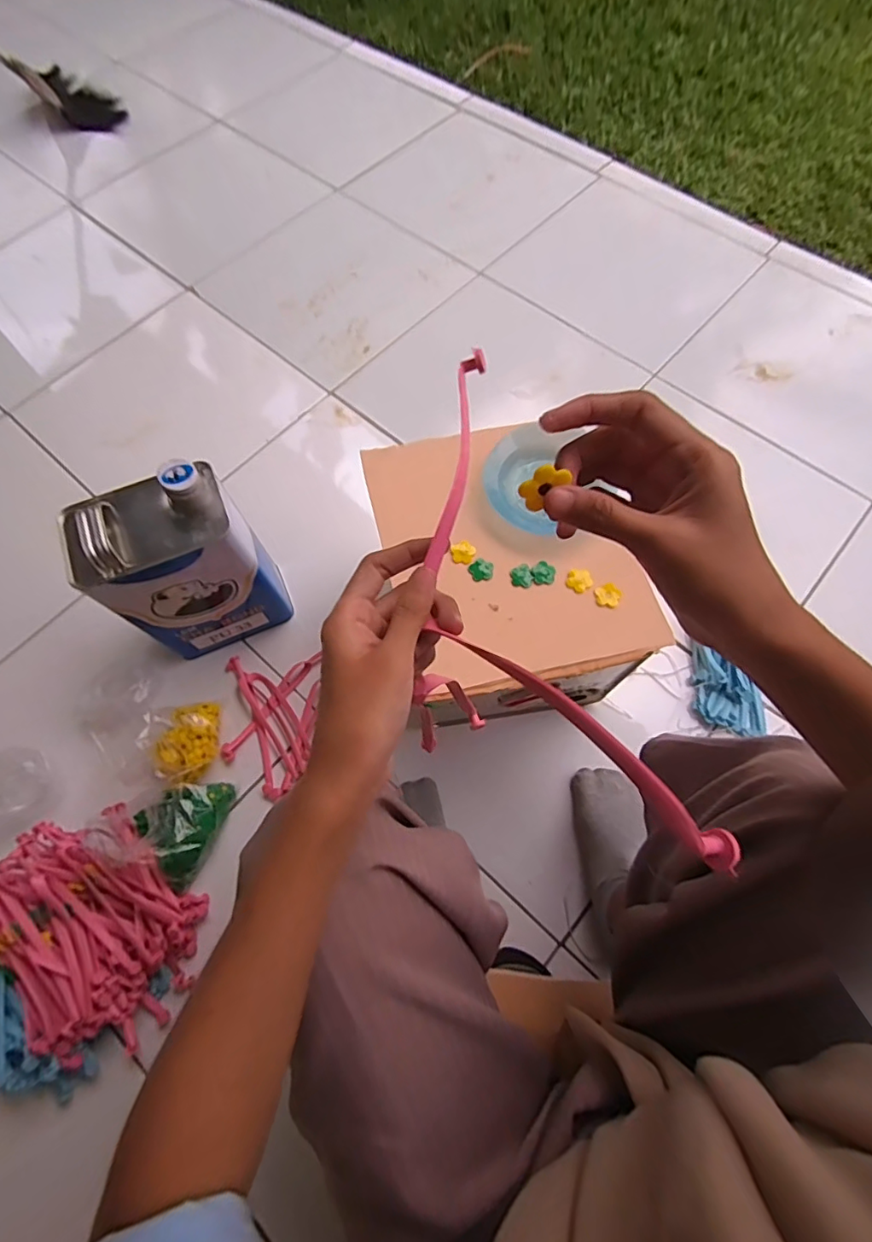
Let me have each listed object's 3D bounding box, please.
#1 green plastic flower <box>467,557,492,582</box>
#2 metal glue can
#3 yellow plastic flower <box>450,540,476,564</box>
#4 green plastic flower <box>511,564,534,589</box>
[{"bbox_3d":[0.045,-0.051,0.521,0.023,0.004,0.024,-1,68,1],"label":"green plastic flower"},{"bbox_3d":[-0.301,-0.063,0.655,0.164,0.269,0.117,-24,72,-7],"label":"metal glue can"},{"bbox_3d":[0.027,-0.069,0.531,0.025,0.006,0.027,-1,68,1],"label":"yellow plastic flower"},{"bbox_3d":[0.084,-0.043,0.519,0.020,0.005,0.024,-17,69,-5],"label":"green plastic flower"}]

